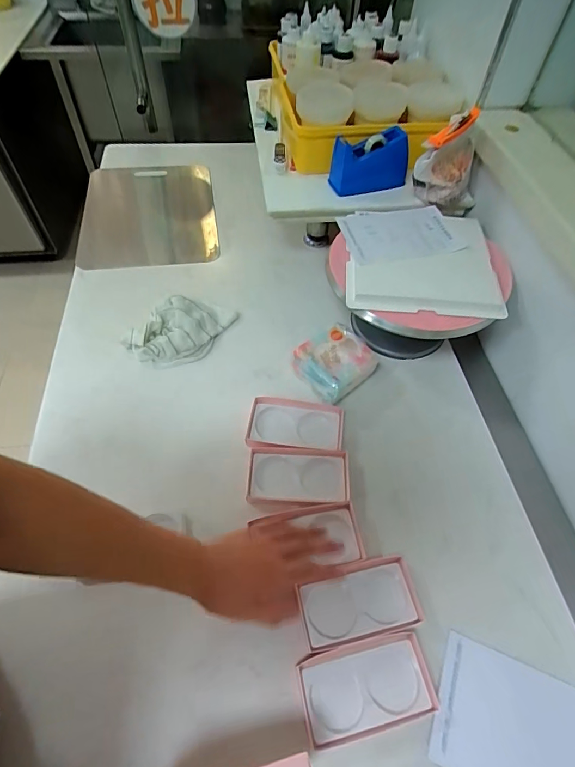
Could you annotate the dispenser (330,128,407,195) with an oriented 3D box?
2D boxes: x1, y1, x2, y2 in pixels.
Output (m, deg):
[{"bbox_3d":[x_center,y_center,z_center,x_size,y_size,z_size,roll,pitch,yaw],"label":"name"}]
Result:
[{"bbox_3d":[0.151,-0.407,0.774,0.136,0.086,0.063,-16,57,-12],"label":"dispenser"}]

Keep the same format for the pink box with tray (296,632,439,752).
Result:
[{"bbox_3d":[0.088,0.340,0.476,0.145,0.015,0.081,-11,56,-9],"label":"pink box with tray"}]

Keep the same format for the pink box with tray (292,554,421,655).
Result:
[{"bbox_3d":[0.087,0.269,0.522,0.142,0.020,0.082,-10,56,-8],"label":"pink box with tray"}]

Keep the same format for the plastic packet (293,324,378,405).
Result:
[{"bbox_3d":[0.076,-0.033,0.709,0.127,0.053,0.106,-33,62,-22],"label":"plastic packet"}]

